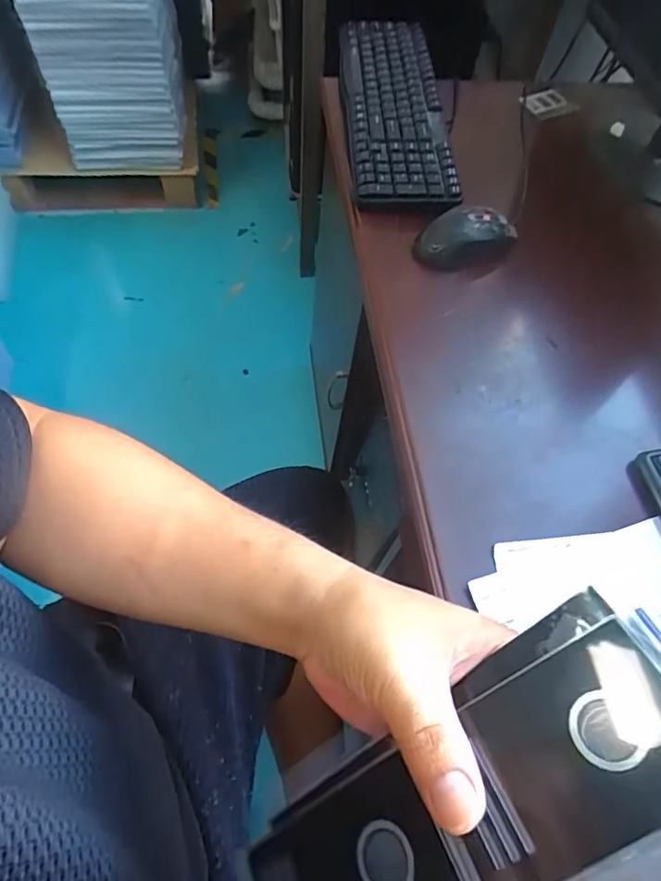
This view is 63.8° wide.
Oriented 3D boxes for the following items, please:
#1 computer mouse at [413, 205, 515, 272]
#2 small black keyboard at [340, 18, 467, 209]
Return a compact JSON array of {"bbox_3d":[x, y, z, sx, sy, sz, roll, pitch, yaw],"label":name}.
[{"bbox_3d":[0.145,-0.216,0.565,0.110,0.041,0.052,-11,62,-10],"label":"computer mouse"},{"bbox_3d":[0.080,-0.420,0.671,0.117,0.032,0.363,0,60,-4],"label":"small black keyboard"}]

